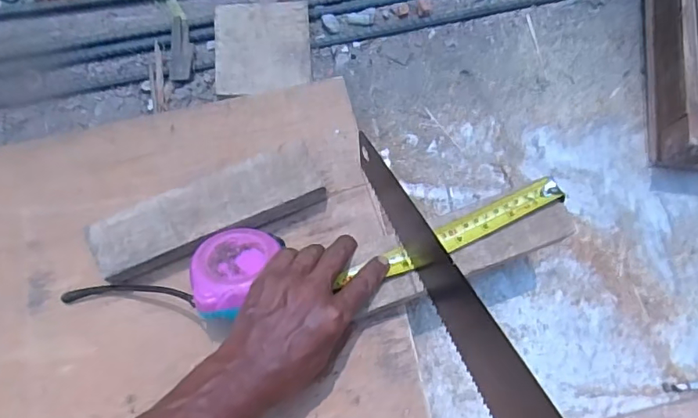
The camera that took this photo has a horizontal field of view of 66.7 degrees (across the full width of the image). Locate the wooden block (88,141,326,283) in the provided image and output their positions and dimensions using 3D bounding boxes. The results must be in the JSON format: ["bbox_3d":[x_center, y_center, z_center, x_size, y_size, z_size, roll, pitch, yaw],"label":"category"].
[{"bbox_3d":[-0.122,0.003,0.471,0.203,0.043,0.061,-23,75,-6],"label":"wooden block"}]

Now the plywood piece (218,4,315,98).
[{"bbox_3d":[-0.097,-0.183,0.599,0.104,0.008,0.110,-3,78,-4],"label":"plywood piece"}]

